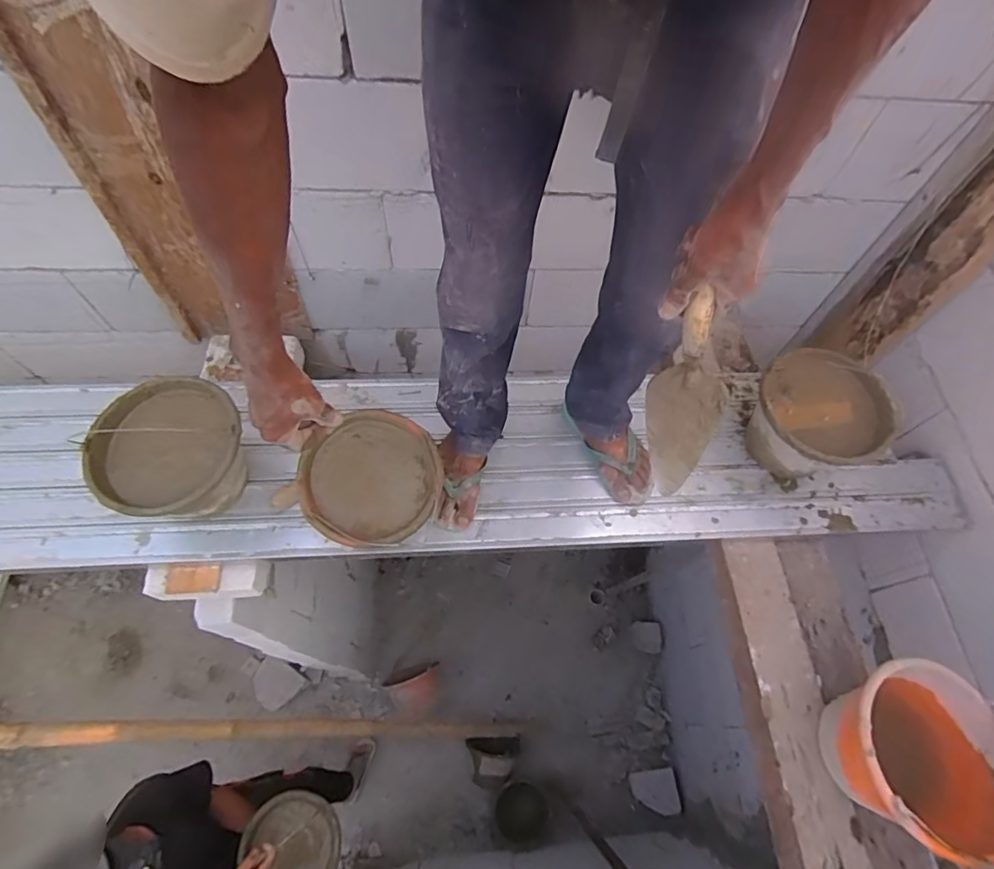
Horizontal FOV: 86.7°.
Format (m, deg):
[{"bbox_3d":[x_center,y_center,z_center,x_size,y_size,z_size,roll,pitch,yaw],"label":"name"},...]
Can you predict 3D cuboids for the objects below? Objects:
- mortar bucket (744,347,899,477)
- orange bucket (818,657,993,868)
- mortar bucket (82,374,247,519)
[{"bbox_3d":[0.599,-0.025,1.029,0.237,0.167,0.219,2,62,-3],"label":"mortar bucket"},{"bbox_3d":[0.631,0.480,0.802,0.223,0.177,0.238,2,62,-3],"label":"orange bucket"},{"bbox_3d":[-0.575,0.052,0.972,0.233,0.207,0.253,2,62,-3],"label":"mortar bucket"}]

